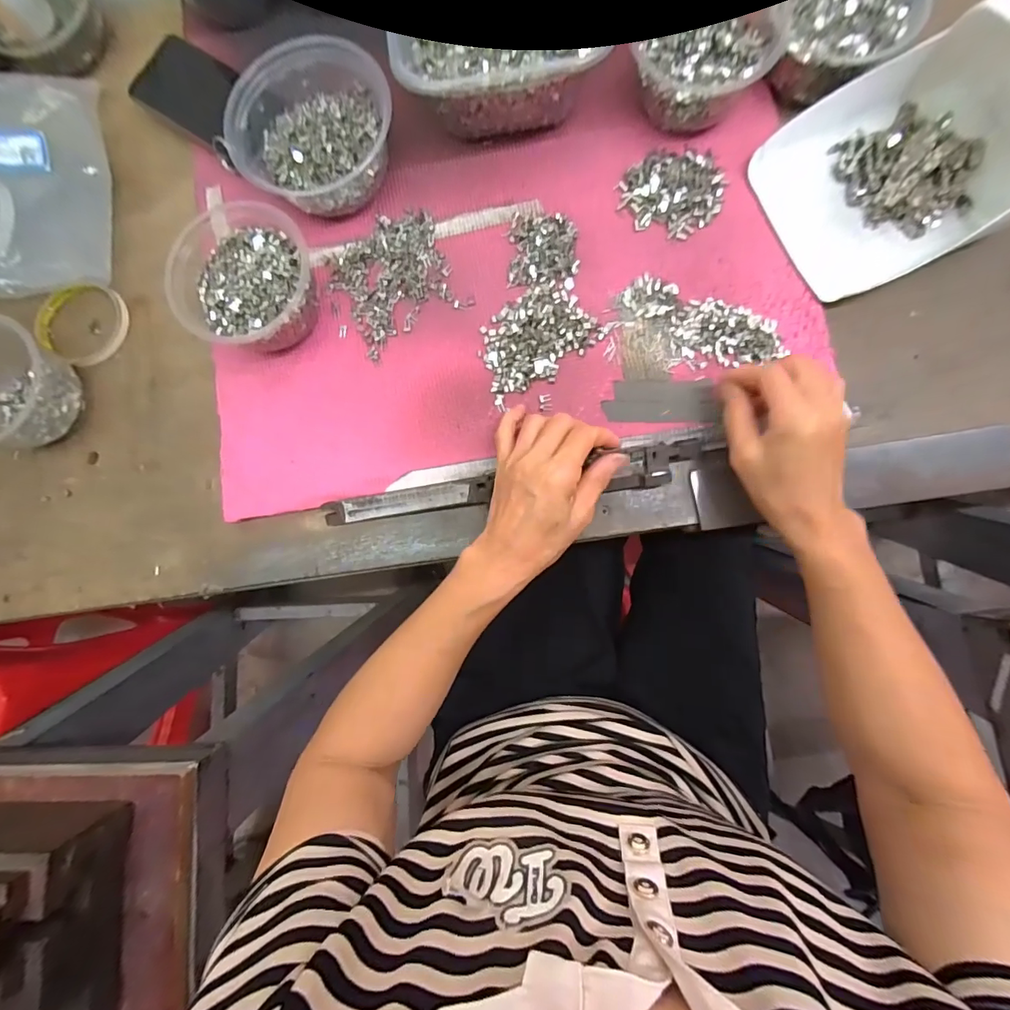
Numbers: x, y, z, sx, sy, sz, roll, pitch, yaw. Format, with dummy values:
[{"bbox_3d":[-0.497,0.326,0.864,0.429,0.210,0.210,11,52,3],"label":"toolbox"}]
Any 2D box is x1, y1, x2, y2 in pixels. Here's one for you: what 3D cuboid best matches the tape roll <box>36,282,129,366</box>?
[{"bbox_3d":[-0.407,-0.173,0.443,0.082,0.016,0.079,0,87,4],"label":"tape roll"}]

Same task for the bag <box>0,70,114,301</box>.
[{"bbox_3d":[-0.480,-0.306,0.439,0.177,0.032,0.210,-7,87,4],"label":"bag"}]

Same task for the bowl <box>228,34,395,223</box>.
[{"bbox_3d":[-0.161,-0.321,0.395,0.138,0.060,0.127,-12,85,4],"label":"bowl"}]

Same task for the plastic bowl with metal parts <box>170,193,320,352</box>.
[{"bbox_3d":[-0.212,-0.187,0.393,0.110,0.058,0.114,0,87,4],"label":"plastic bowl with metal parts"}]

